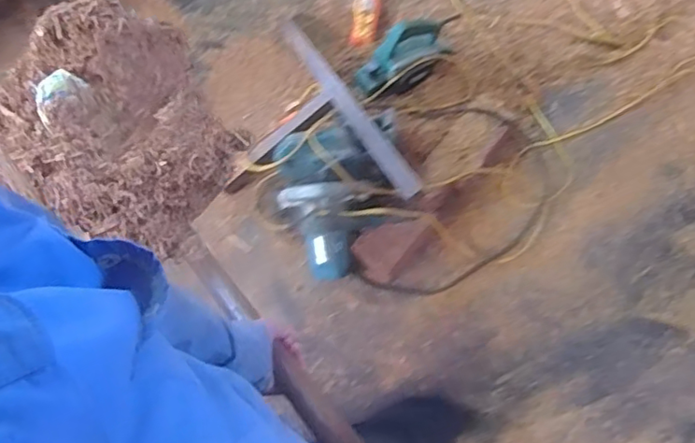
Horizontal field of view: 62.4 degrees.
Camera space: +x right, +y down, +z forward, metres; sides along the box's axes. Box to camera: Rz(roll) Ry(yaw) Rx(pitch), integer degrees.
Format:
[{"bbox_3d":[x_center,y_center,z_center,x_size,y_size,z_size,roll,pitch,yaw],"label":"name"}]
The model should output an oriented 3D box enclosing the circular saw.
[{"bbox_3d":[-0.039,-0.060,1.319,0.224,0.206,0.323,-28,62,-16],"label":"circular saw"}]

